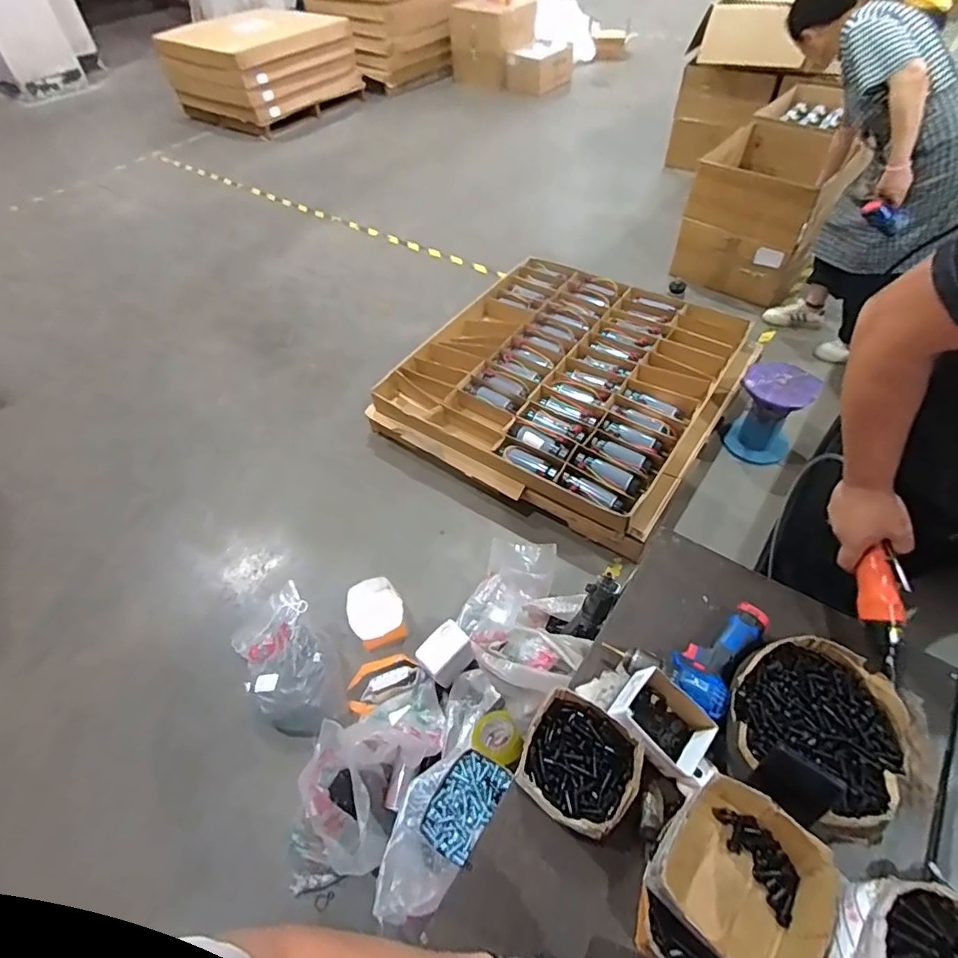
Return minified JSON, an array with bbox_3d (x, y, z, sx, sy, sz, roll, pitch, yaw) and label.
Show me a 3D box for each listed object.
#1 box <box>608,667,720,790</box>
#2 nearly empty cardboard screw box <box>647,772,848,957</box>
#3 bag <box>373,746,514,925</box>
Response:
[{"bbox_3d":[0.259,0.347,0.760,0.107,0.077,0.130,-39,59,-24],"label":"box"},{"bbox_3d":[0.289,0.439,0.593,0.160,0.082,0.162,34,61,26],"label":"nearly empty cardboard screw box"},{"bbox_3d":[-0.088,0.654,1.010,0.163,0.097,0.302,27,59,23],"label":"bag"}]

